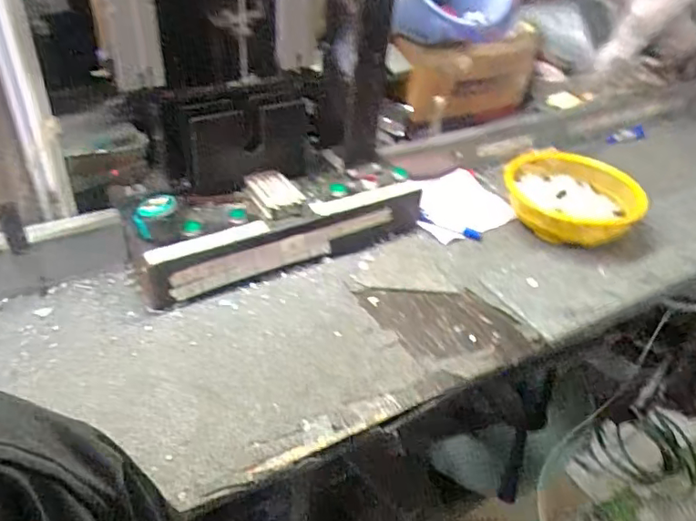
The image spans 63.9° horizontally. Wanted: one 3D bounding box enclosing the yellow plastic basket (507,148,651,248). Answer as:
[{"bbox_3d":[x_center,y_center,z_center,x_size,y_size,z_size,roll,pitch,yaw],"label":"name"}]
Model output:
[{"bbox_3d":[0.399,-0.128,1.002,0.207,0.070,0.241,8,38,4],"label":"yellow plastic basket"}]

